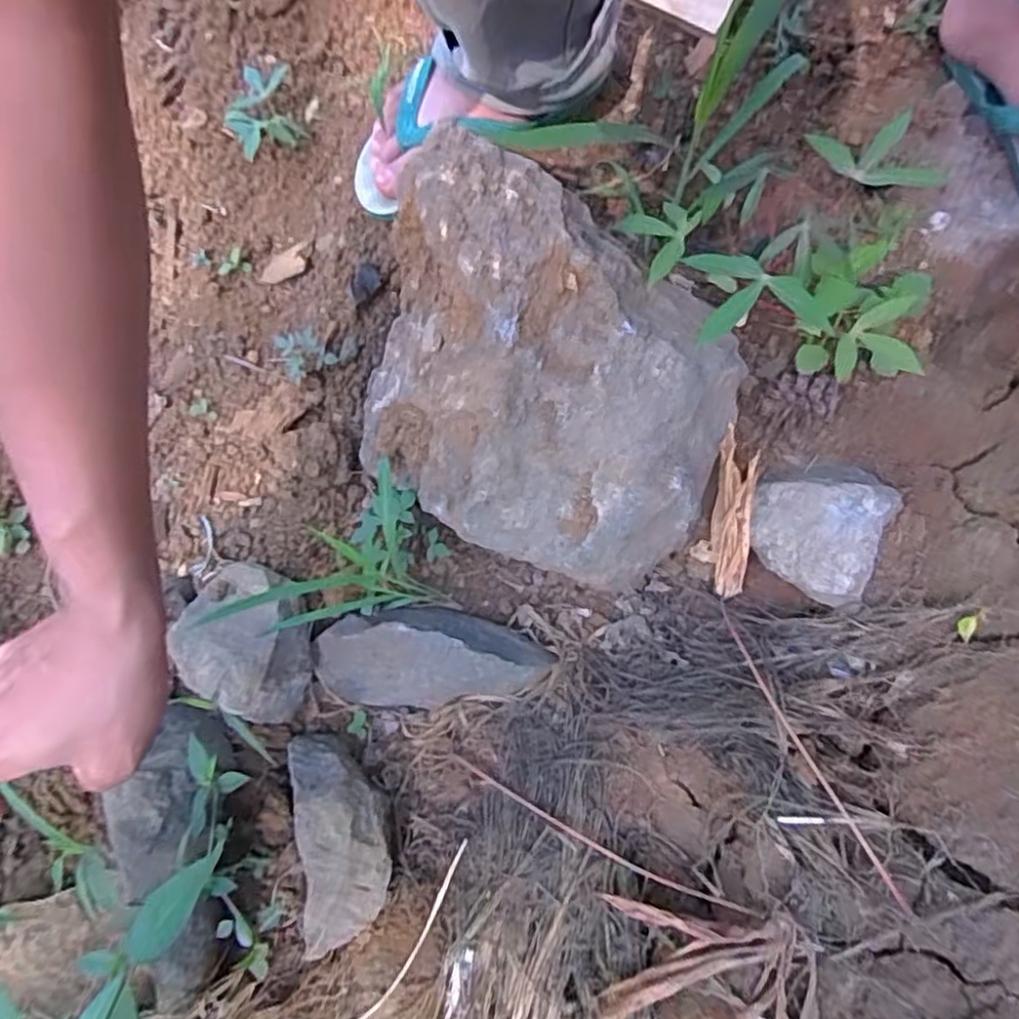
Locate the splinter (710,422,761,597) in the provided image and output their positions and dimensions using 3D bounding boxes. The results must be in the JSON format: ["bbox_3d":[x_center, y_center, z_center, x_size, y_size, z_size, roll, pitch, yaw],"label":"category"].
[{"bbox_3d":[0.168,0.004,0.524,0.011,0.030,0.127,-20,117,-39],"label":"splinter"}]

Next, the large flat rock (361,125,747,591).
[{"bbox_3d":[0.019,-0.085,0.478,0.255,0.164,0.220,22,76,4],"label":"large flat rock"}]

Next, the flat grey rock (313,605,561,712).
[{"bbox_3d":[-0.061,0.111,0.529,0.183,0.068,0.076,3,76,-1],"label":"flat grey rock"}]

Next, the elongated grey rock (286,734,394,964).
[{"bbox_3d":[-0.121,0.238,0.496,0.069,0.059,0.148,-3,76,-3],"label":"elongated grey rock"}]

